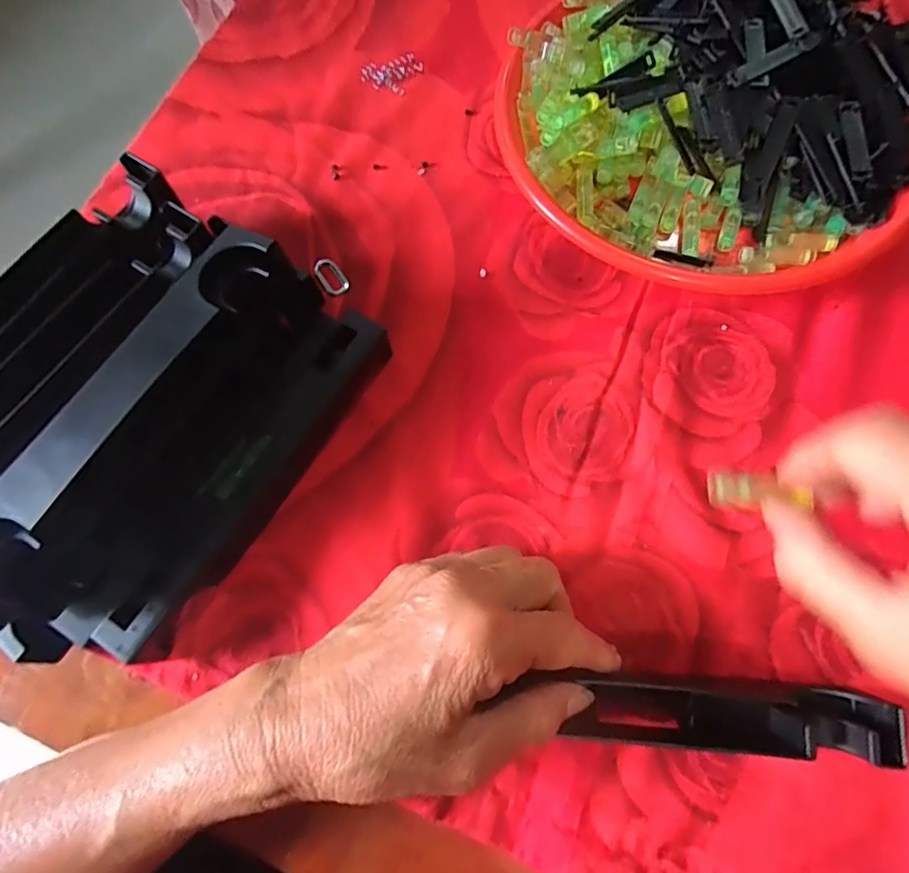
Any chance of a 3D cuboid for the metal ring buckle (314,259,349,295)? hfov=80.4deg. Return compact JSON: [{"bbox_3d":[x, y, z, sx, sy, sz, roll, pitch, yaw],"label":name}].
[{"bbox_3d":[-0.076,-0.097,0.327,0.015,0.004,0.026,-36,75,-9],"label":"metal ring buckle"}]

